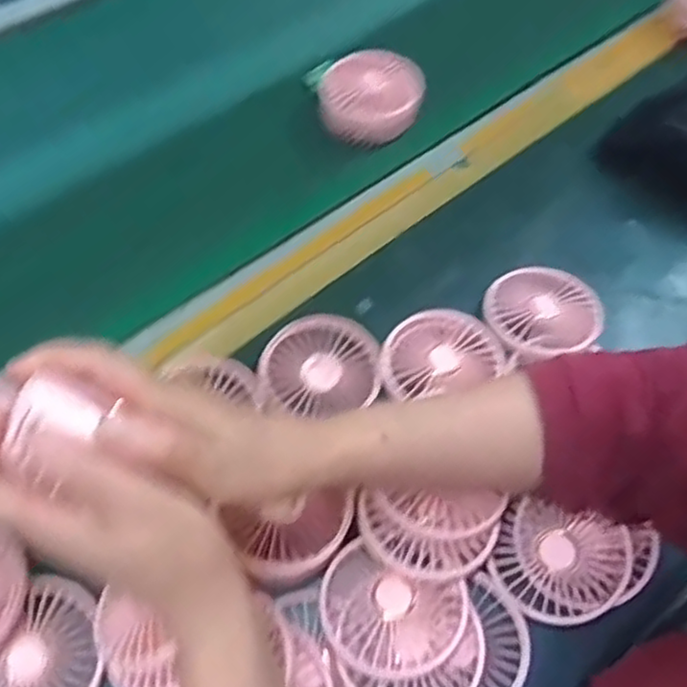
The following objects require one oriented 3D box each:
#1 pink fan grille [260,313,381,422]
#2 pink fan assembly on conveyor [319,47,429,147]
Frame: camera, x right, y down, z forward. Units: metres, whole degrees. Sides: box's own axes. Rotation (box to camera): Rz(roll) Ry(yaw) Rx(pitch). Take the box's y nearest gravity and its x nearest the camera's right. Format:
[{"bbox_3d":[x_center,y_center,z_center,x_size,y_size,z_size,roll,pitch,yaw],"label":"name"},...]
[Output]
[{"bbox_3d":[-0.017,0.017,0.523,0.086,0.013,0.078,-11,59,-9],"label":"pink fan grille"},{"bbox_3d":[0.026,-0.229,0.650,0.092,0.042,0.087,6,58,2],"label":"pink fan assembly on conveyor"}]

